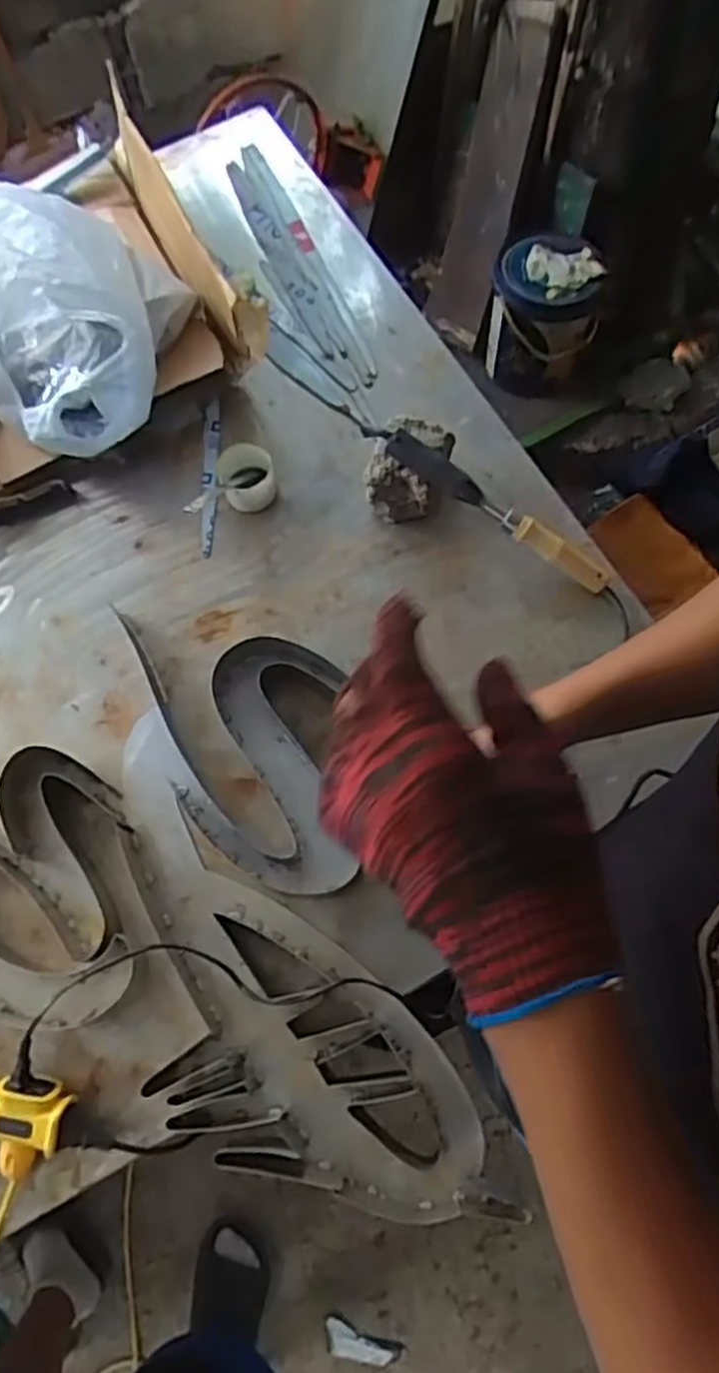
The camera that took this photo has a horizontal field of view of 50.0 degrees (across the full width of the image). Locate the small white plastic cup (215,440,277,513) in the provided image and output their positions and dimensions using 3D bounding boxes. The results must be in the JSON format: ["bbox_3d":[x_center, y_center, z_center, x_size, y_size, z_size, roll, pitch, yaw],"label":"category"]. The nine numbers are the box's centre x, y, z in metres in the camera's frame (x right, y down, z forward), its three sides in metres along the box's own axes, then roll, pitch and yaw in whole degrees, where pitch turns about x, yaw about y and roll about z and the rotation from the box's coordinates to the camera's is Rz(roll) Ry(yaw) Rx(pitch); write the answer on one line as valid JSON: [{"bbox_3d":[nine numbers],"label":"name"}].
[{"bbox_3d":[-0.139,-0.260,0.955,0.065,0.058,0.064,-1,71,2],"label":"small white plastic cup"}]

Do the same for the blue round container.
[{"bbox_3d":[0.407,-0.825,1.716,0.226,0.259,0.228,-1,71,2],"label":"blue round container"}]

